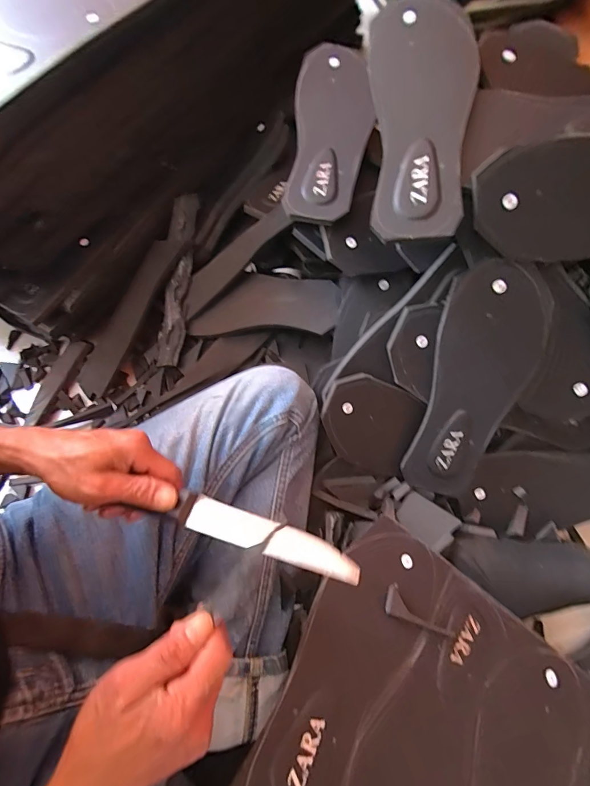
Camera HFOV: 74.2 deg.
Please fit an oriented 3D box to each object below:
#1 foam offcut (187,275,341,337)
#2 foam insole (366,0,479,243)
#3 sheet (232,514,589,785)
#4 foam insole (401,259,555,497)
[{"bbox_3d":[-0.043,-0.124,0.544,0.214,0.012,0.084,1,78,16],"label":"foam offcut"},{"bbox_3d":[0.121,-0.260,0.367,0.095,0.010,0.242,-1,81,10],"label":"foam insole"},{"bbox_3d":[0.150,0.310,0.334,0.336,0.011,0.255,37,57,5],"label":"sheet"},{"bbox_3d":[0.191,-0.005,0.420,0.098,0.015,0.251,15,107,7],"label":"foam insole"}]

